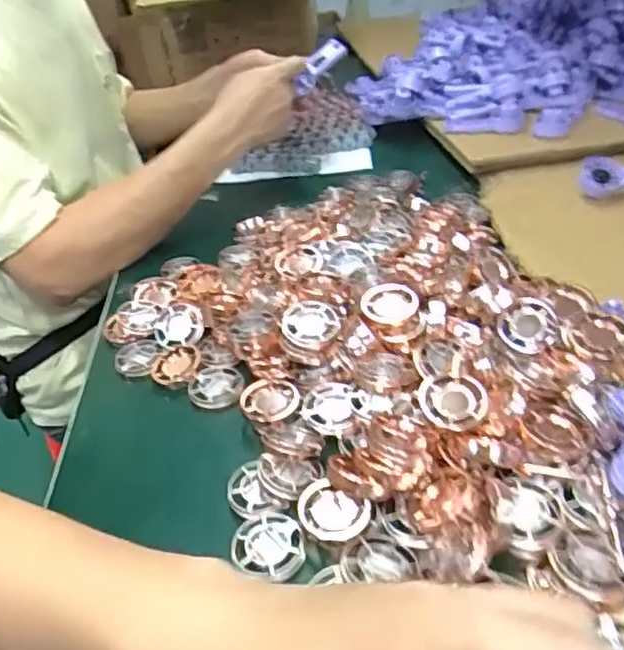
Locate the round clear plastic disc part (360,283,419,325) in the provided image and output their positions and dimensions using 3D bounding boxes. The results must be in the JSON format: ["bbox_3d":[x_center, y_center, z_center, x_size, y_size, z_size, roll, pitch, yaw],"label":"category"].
[{"bbox_3d":[0.056,-0.016,0.445,0.038,0.011,0.034,15,41,28],"label":"round clear plastic disc part"}]

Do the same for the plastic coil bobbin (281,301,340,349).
[{"bbox_3d":[0.000,-0.002,0.440,0.039,0.009,0.038,-4,35,3],"label":"plastic coil bobbin"}]

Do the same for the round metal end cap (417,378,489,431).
[{"bbox_3d":[0.085,0.045,0.365,0.040,0.007,0.035,-9,35,-3],"label":"round metal end cap"}]

